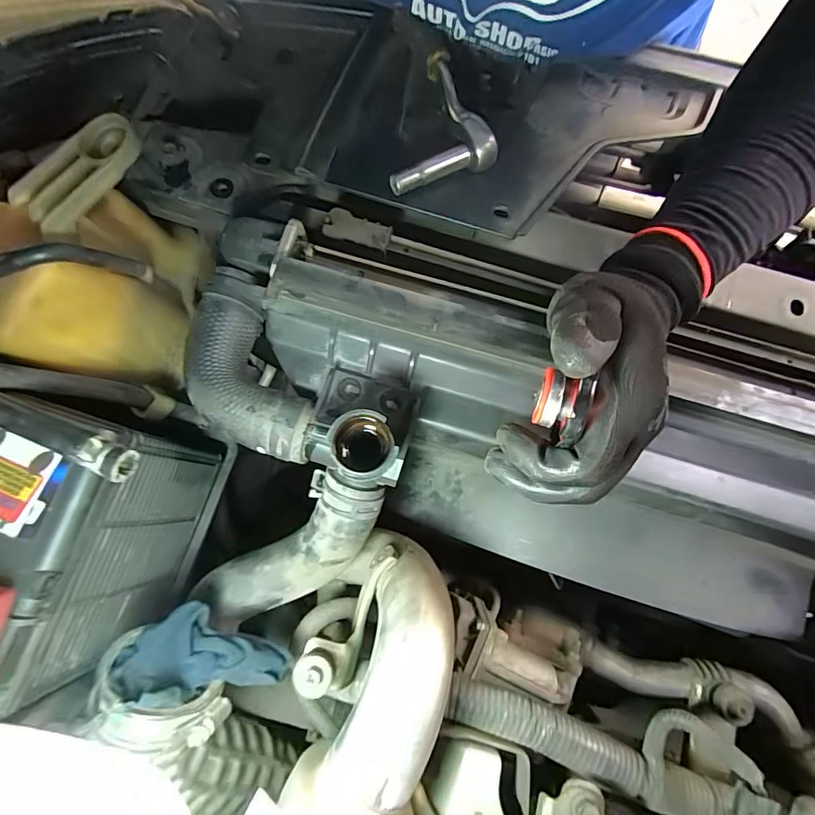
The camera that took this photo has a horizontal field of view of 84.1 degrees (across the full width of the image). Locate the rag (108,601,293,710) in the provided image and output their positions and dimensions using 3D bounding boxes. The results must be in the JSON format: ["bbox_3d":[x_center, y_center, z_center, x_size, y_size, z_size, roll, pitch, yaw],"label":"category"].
[{"bbox_3d":[-0.119,0.144,0.265,0.098,0.045,0.045,9,78,-14],"label":"rag"}]

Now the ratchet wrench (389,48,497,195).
[{"bbox_3d":[0.012,-0.220,0.355,0.084,0.023,0.099,-22,79,-3],"label":"ratchet wrench"}]

